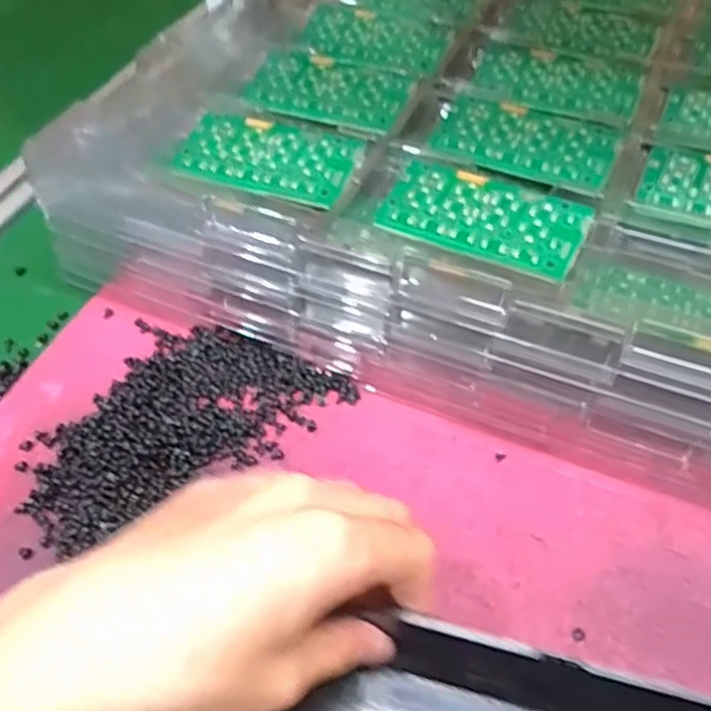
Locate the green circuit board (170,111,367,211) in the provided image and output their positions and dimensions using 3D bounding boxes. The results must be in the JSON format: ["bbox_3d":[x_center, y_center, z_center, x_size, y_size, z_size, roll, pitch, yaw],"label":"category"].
[{"bbox_3d":[-0.046,-0.104,0.365,0.093,0.006,0.049,19,53,15],"label":"green circuit board"}]

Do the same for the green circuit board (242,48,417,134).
[{"bbox_3d":[-0.018,-0.151,0.405,0.094,0.005,0.055,20,65,18],"label":"green circuit board"}]

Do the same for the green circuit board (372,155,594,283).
[{"bbox_3d":[0.060,-0.067,0.334,0.095,0.004,0.050,28,56,21],"label":"green circuit board"}]

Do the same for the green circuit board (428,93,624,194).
[{"bbox_3d":[0.090,-0.113,0.375,0.091,0.009,0.051,22,54,17],"label":"green circuit board"}]

